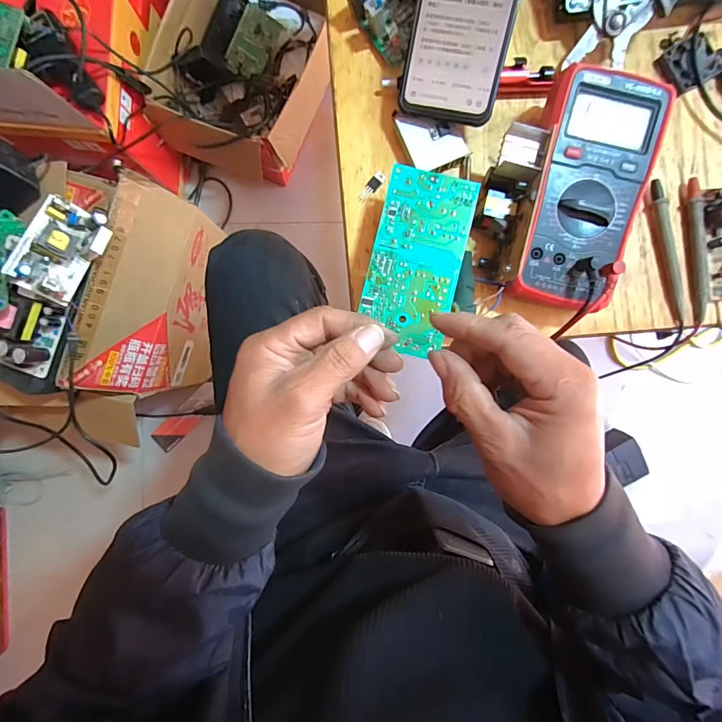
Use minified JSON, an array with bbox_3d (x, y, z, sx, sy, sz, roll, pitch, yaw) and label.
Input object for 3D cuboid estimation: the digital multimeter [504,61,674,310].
[{"bbox_3d":[0.179,-0.135,0.338,0.086,0.053,0.180,15,90,0],"label":"digital multimeter"}]

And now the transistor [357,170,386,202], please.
[{"bbox_3d":[0.010,-0.157,0.366,0.011,0.004,0.031,42,90,0],"label":"transistor"}]

